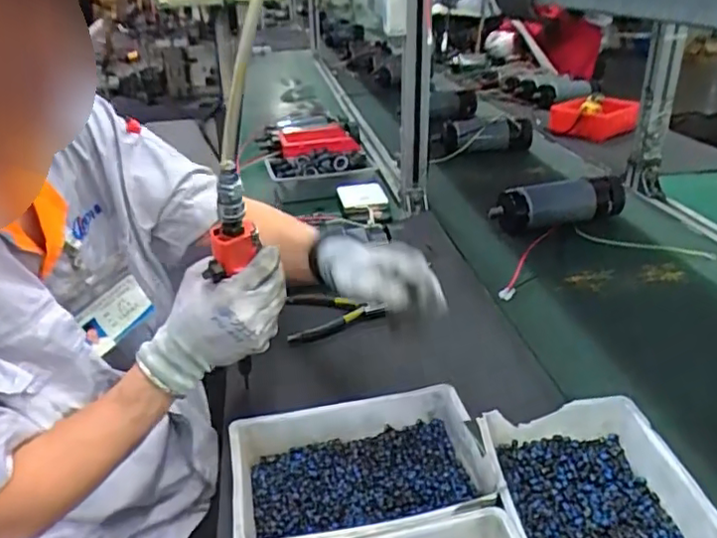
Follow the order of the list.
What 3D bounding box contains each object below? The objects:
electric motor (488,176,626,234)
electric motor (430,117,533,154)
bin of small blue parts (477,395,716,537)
[{"bbox_3d":[0.342,-0.110,1.065,0.240,0.070,0.069,-9,27,-14],"label":"electric motor"},{"bbox_3d":[0.290,-0.310,1.433,0.249,0.078,0.058,-10,27,-17],"label":"electric motor"},{"bbox_3d":[0.183,0.183,0.479,0.144,0.042,0.201,-3,26,-3],"label":"bin of small blue parts"}]

